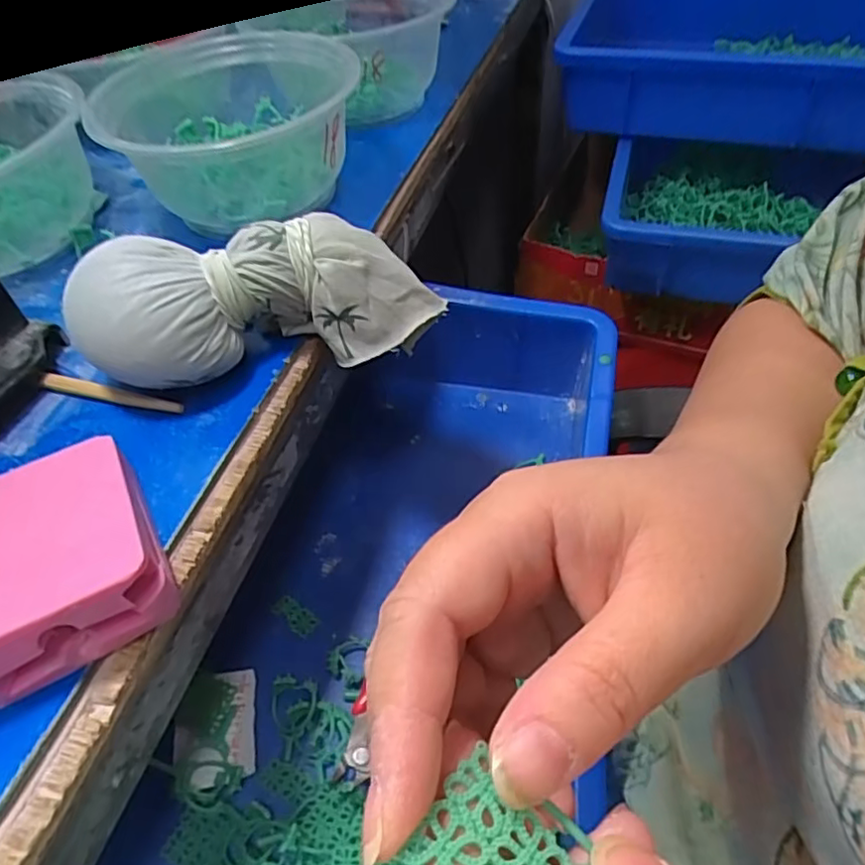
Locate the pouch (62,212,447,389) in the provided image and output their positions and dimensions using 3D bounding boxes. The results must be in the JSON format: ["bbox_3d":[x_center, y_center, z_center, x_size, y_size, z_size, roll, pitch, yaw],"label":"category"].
[{"bbox_3d":[-0.066,-0.056,0.253,0.145,0.047,0.050,-11,51,-24],"label":"pouch"}]

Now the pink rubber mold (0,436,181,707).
[{"bbox_3d":[-0.119,0.038,0.195,0.059,0.029,0.072,-26,52,-17],"label":"pink rubber mold"}]

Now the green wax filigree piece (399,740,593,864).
[{"bbox_3d":[0.012,0.075,0.110,0.030,0.004,0.030,38,41,26],"label":"green wax filigree piece"}]

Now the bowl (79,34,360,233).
[{"bbox_3d":[-0.106,-0.157,0.334,0.126,0.062,0.128,-4,49,1],"label":"bowl"}]

